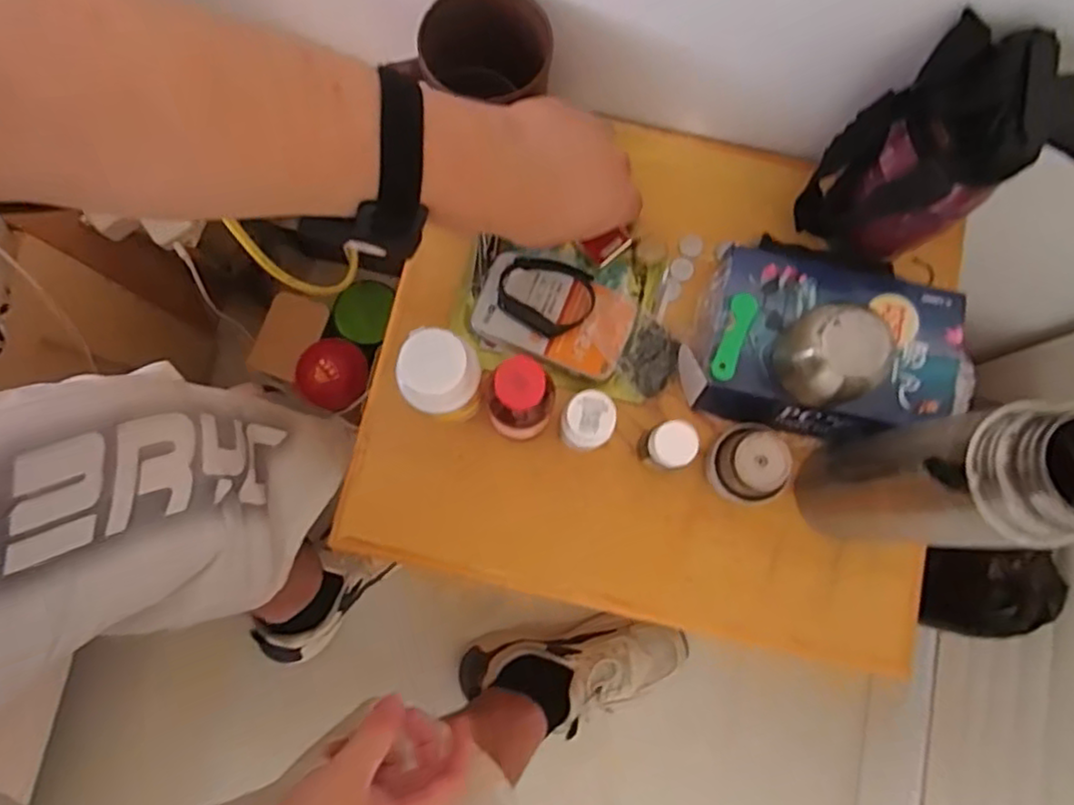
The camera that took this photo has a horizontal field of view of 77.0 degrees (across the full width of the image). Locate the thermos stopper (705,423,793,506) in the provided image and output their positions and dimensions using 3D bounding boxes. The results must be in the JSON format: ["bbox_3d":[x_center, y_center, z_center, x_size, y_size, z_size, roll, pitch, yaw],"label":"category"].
[{"bbox_3d":[0.138,0.041,0.452,0.045,0.051,0.052,4,80,0],"label":"thermos stopper"}]

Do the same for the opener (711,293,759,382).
[{"bbox_3d":[0.131,-0.043,0.446,0.016,0.004,0.060,20,84,11],"label":"opener"}]

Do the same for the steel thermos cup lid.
[{"bbox_3d":[0.187,-0.028,0.427,0.046,0.064,0.055,-11,80,-3],"label":"steel thermos cup lid"}]

